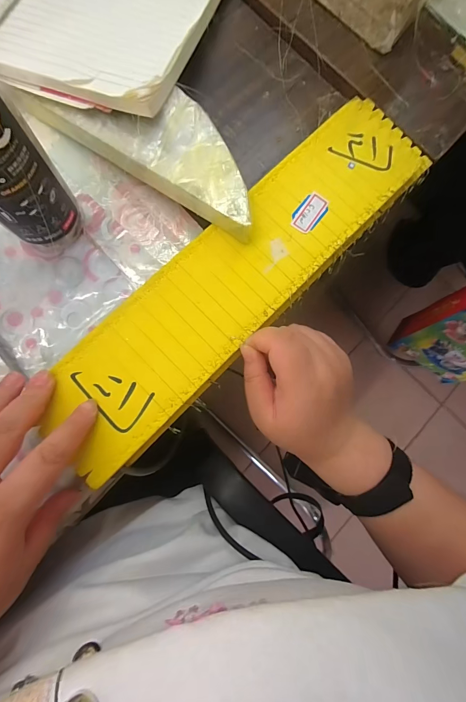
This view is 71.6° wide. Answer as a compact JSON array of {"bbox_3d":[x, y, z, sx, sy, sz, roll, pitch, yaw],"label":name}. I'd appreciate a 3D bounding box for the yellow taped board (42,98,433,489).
[{"bbox_3d":[0.013,-0.063,0.243,0.349,0.017,0.084,-44,90,-9],"label":"yellow taped board"}]

